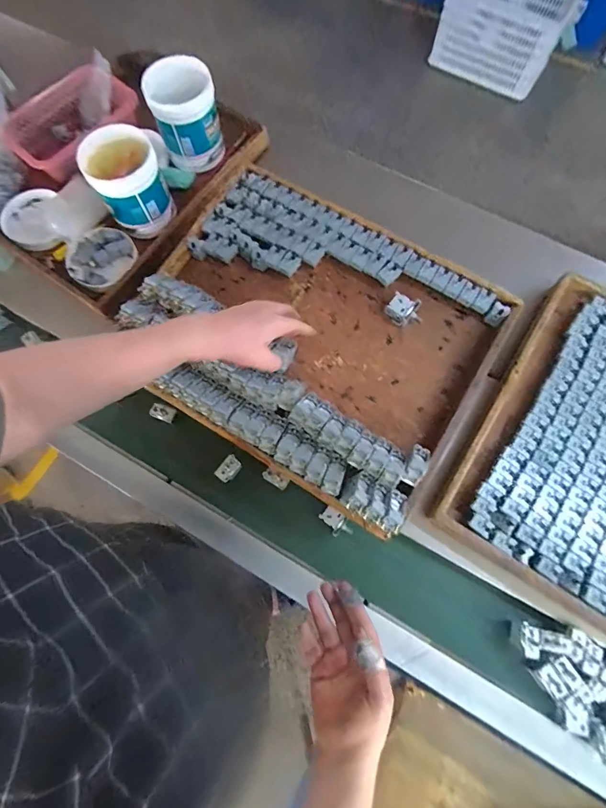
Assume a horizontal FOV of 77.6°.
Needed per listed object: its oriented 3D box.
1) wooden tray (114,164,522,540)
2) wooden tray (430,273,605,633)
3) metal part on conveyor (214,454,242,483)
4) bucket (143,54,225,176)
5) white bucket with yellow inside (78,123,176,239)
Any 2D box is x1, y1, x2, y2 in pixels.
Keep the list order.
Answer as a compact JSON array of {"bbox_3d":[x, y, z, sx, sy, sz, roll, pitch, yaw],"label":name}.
[{"bbox_3d":[0.005,-0.104,0.555,0.479,0.061,0.381,30,77,9],"label":"wooden tray"},{"bbox_3d":[0.482,0.074,0.578,0.395,0.039,0.487,32,77,10],"label":"wooden tray"},{"bbox_3d":[-0.120,0.106,0.611,0.028,0.017,0.042,38,78,11],"label":"metal part on conveyor"},{"bbox_3d":[-0.214,-0.535,0.694,0.111,0.131,0.114,-13,74,-3],"label":"bucket"},{"bbox_3d":[-0.303,-0.386,0.661,0.113,0.125,0.118,0,74,1],"label":"white bucket with yellow inside"}]

